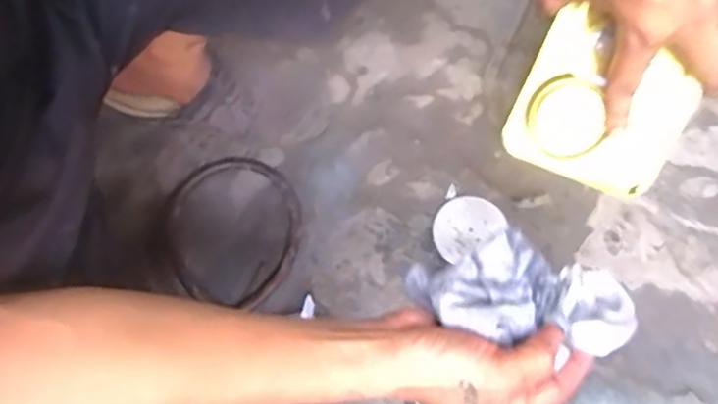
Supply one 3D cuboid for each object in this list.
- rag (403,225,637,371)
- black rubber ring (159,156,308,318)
[{"bbox_3d":[0.111,0.060,0.424,0.145,0.041,0.079,21,75,8],"label":"rag"},{"bbox_3d":[-0.142,0.029,0.695,0.157,0.007,0.172,9,65,5],"label":"black rubber ring"}]

